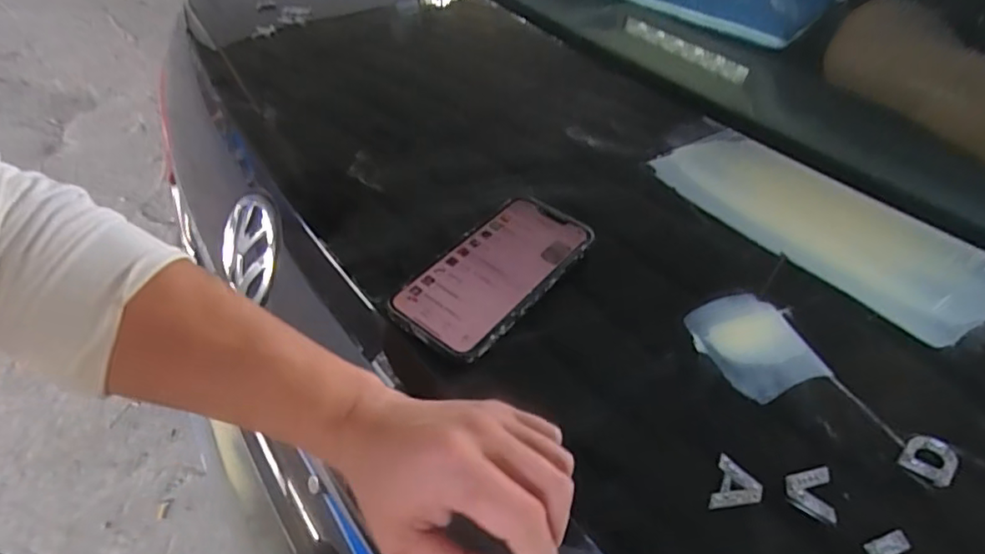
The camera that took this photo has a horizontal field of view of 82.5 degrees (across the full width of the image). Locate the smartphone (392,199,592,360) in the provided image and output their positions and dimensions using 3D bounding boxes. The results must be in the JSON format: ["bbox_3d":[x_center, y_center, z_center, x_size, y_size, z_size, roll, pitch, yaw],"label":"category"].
[{"bbox_3d":[0.003,-0.005,0.383,0.072,0.007,0.143,32,56,24],"label":"smartphone"}]

